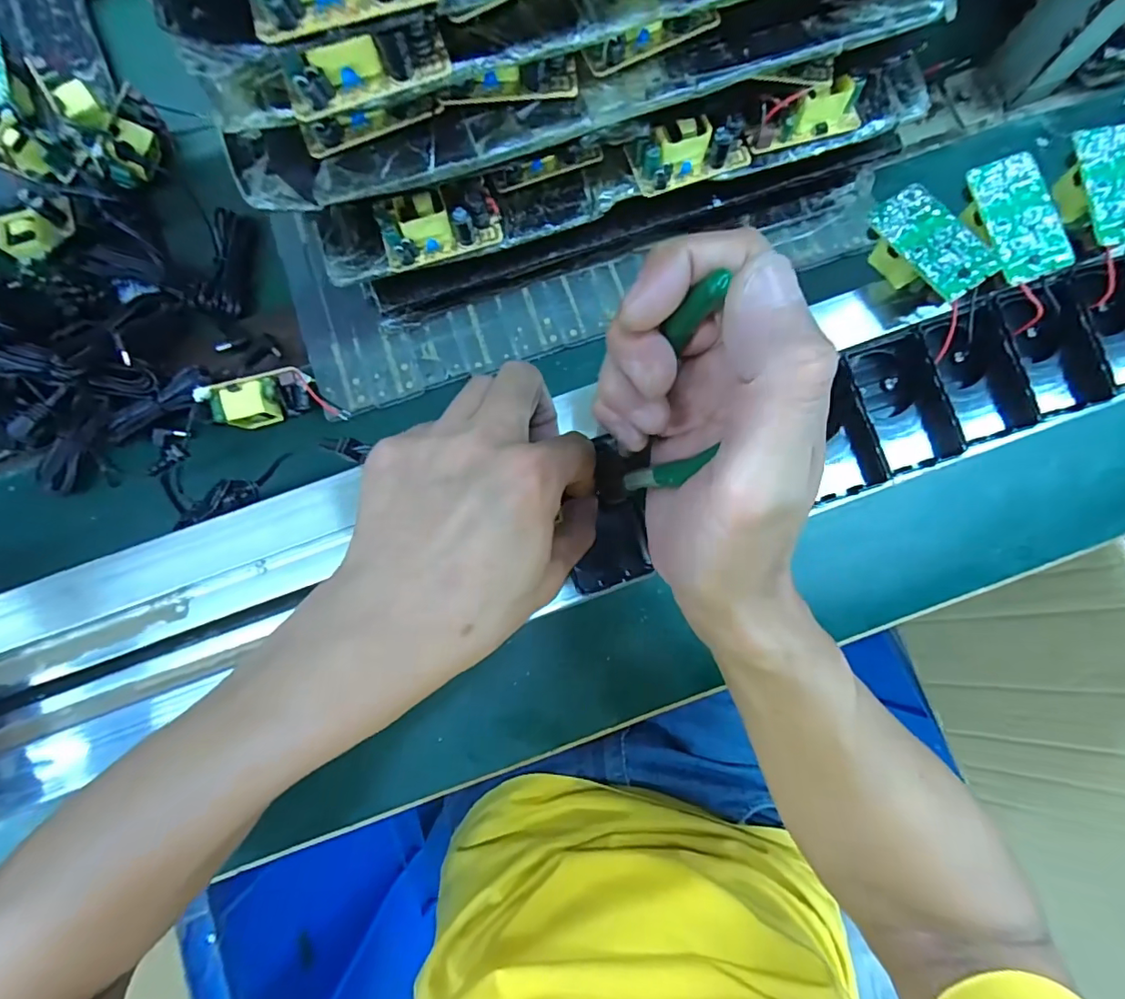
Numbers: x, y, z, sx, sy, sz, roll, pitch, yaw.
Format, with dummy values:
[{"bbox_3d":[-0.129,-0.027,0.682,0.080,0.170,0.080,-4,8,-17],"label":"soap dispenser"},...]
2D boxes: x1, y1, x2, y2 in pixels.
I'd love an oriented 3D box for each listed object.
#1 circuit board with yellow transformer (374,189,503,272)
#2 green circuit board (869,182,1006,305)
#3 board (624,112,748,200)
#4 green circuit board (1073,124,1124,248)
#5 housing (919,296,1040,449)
[{"bbox_3d":[-0.067,-0.149,0.280,0.063,0.022,0.029,-17,81,-1],"label":"circuit board with yellow transformer"},{"bbox_3d":[0.191,-0.131,0.277,0.039,0.020,0.064,-36,77,-4],"label":"green circuit board"},{"bbox_3d":[0.070,-0.194,0.284,0.062,0.023,0.030,-18,81,-1],"label":"board"},{"bbox_3d":[0.293,-0.165,0.272,0.035,0.008,0.063,-7,81,0],"label":"green circuit board"},{"bbox_3d":[0.223,-0.067,0.285,0.044,0.031,0.070,-17,81,-1],"label":"housing"}]

